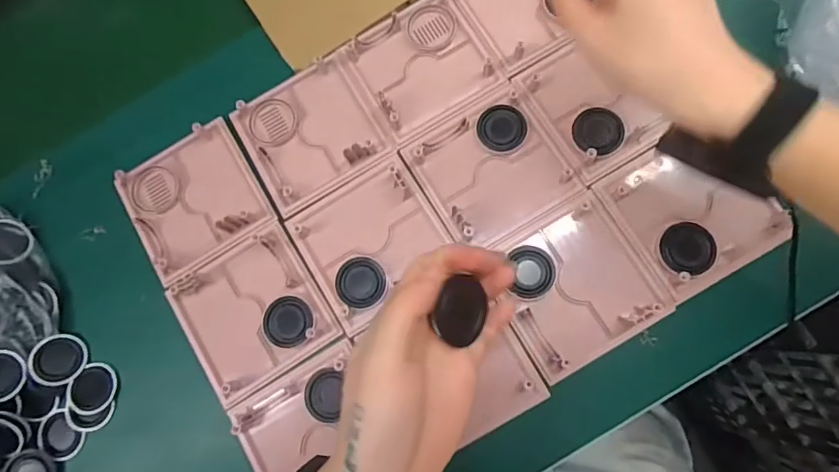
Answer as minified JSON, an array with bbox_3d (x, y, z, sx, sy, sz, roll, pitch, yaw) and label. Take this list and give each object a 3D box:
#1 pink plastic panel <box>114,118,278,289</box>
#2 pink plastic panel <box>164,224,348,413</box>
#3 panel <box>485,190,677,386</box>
[{"bbox_3d":[-0.188,-0.032,0.414,0.104,0.022,0.105,-31,78,0],"label":"pink plastic panel"},{"bbox_3d":[-0.131,0.060,0.392,0.108,0.011,0.106,-32,78,0],"label":"pink plastic panel"},{"bbox_3d":[0.115,0.035,0.371,0.107,0.013,0.107,-31,78,0],"label":"panel"}]

